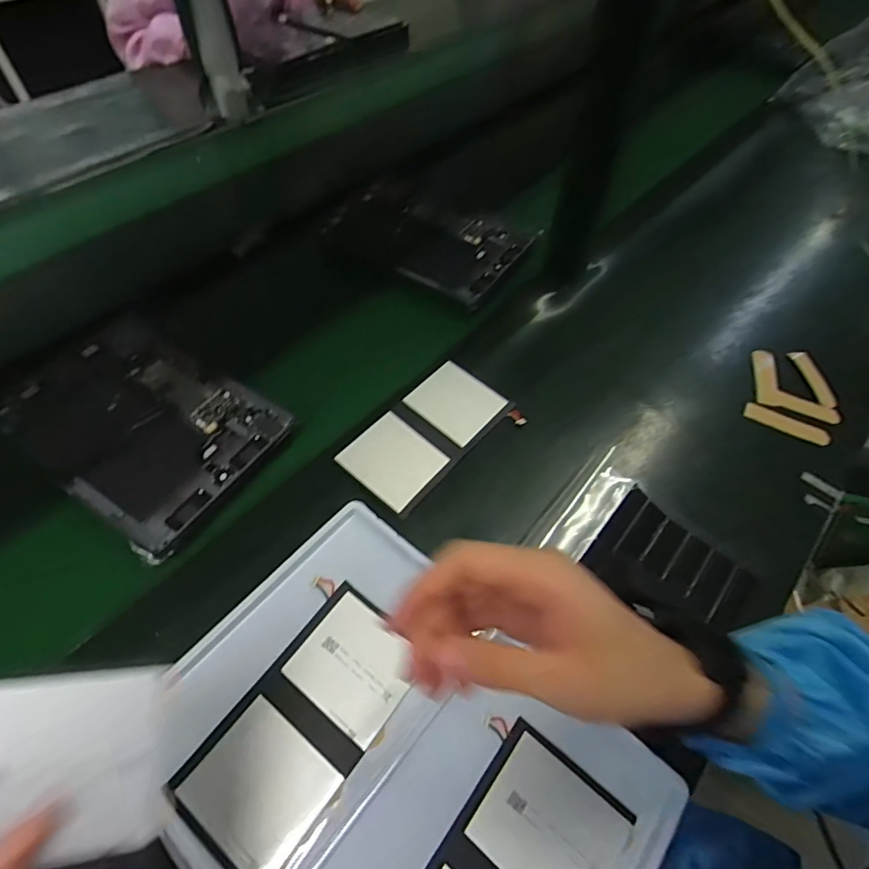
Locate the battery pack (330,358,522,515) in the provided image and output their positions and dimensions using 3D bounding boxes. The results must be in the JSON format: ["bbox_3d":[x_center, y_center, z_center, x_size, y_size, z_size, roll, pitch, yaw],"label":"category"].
[{"bbox_3d":[-0.004,-0.001,0.501,0.095,0.010,0.164,38,61,23],"label":"battery pack"}]

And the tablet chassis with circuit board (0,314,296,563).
[{"bbox_3d":[-0.285,-0.016,0.490,0.261,0.019,0.168,29,58,19],"label":"tablet chassis with circuit board"}]

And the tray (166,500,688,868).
[{"bbox_3d":[-0.027,0.221,0.342,0.326,0.014,0.231,36,60,22],"label":"tray"}]

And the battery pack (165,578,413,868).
[{"bbox_3d":[-0.089,0.197,0.358,0.092,0.006,0.168,35,59,15],"label":"battery pack"}]

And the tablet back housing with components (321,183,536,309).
[{"bbox_3d":[-0.014,-0.255,0.651,0.252,0.015,0.152,25,56,16],"label":"tablet back housing with components"}]

